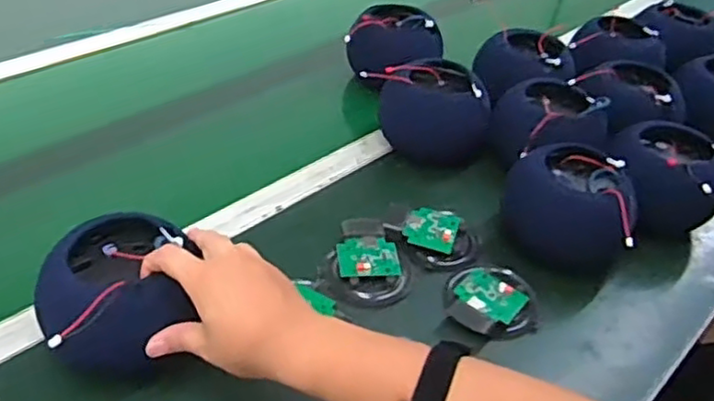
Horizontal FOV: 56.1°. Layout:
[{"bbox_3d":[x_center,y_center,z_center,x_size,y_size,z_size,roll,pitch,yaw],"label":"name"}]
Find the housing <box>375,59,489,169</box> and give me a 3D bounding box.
[{"bbox_3d":[0.090,-0.094,0.799,0.107,0.094,0.121,-9,41,-18],"label":"housing"}]

